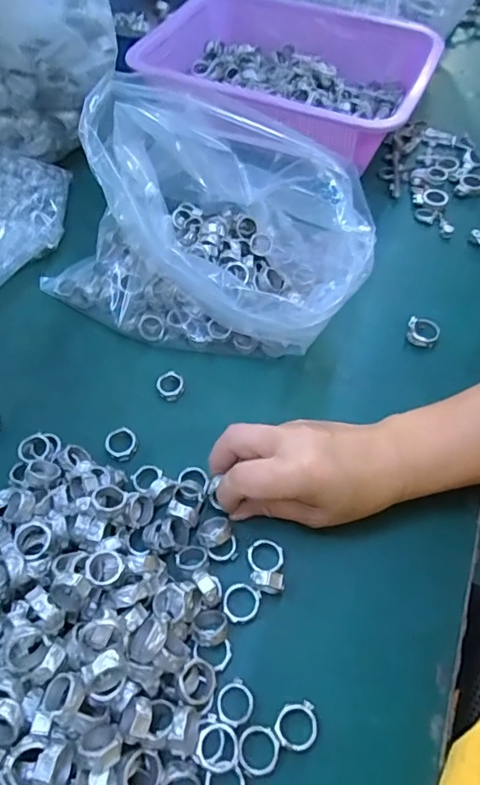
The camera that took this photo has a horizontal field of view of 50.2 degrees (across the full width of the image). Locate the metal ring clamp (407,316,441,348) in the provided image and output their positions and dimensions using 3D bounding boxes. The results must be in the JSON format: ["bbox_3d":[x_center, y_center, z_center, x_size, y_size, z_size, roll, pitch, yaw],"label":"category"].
[{"bbox_3d":[0.156,-0.053,0.434,0.026,0.015,0.025,1,58,-1],"label":"metal ring clamp"}]

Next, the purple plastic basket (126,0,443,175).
[{"bbox_3d":[0.054,-0.360,0.591,0.309,0.082,0.244,19,59,10],"label":"purple plastic basket"}]

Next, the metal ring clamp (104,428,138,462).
[{"bbox_3d":[-0.086,0.037,0.375,0.023,0.007,0.021,1,58,-1],"label":"metal ring clamp"}]

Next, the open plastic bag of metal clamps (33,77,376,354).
[{"bbox_3d":[-0.022,-0.133,0.409,0.253,0.151,0.170,29,61,14],"label":"open plastic bag of metal clamps"}]

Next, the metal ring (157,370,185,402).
[{"bbox_3d":[-0.055,-0.007,0.407,0.021,0.008,0.025,-14,59,-10],"label":"metal ring"}]

